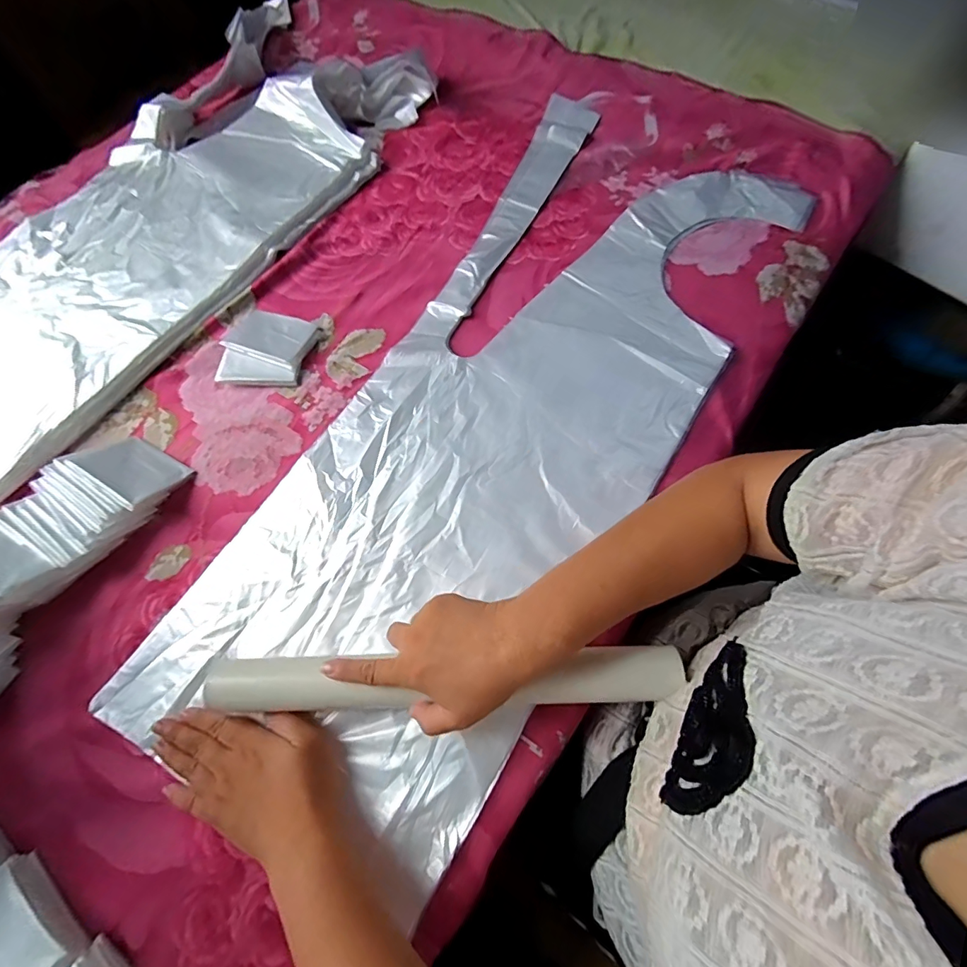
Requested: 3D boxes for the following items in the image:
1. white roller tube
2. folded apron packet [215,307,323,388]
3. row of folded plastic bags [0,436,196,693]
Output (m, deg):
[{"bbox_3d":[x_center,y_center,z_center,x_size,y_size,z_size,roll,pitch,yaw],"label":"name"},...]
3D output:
[{"bbox_3d":[-0.033,0.149,0.340,0.364,0.039,0.040,-2,72,3],"label":"white roller tube"},{"bbox_3d":[-0.242,-0.154,0.497,0.096,0.014,0.098,7,72,5],"label":"folded apron packet"},{"bbox_3d":[-0.422,0.061,0.397,0.132,0.053,0.277,28,73,13],"label":"row of folded plastic bags"}]

